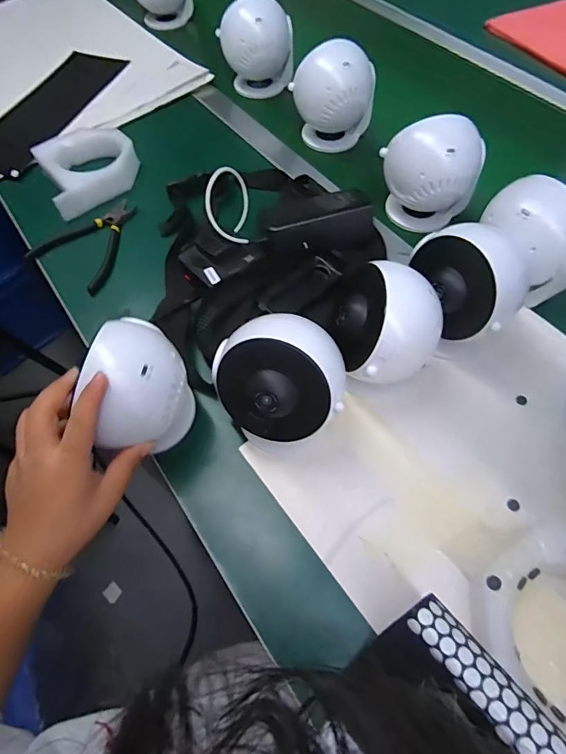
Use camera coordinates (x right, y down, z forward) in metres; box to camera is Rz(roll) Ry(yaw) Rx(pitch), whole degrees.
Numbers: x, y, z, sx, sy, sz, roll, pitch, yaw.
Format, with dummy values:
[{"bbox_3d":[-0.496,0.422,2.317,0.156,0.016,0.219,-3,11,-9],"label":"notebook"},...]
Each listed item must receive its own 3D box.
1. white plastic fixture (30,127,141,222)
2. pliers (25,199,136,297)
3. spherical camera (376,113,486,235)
[{"bbox_3d":[-0.272,-0.298,0.614,0.131,0.033,0.126,-29,63,-13],"label":"white plastic fixture"},{"bbox_3d":[-0.233,-0.172,0.552,0.111,0.017,0.135,28,65,17],"label":"pliers"},{"bbox_3d":[0.174,-0.244,0.528,0.087,0.132,0.087,-33,64,-15],"label":"spherical camera"}]

